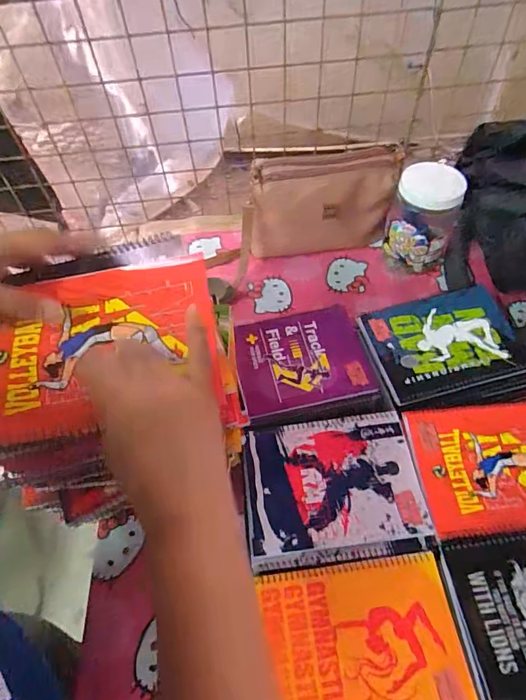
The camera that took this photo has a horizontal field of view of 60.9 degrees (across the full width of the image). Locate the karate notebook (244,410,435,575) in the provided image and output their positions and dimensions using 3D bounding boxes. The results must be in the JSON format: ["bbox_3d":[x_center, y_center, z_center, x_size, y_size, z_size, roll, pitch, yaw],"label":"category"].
[{"bbox_3d":[0.082,0.161,0.529,0.201,0.008,0.163,-8,56,-1],"label":"karate notebook"}]

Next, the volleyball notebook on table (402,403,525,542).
[{"bbox_3d":[0.286,0.137,0.538,0.201,0.011,0.151,-6,56,0],"label":"volleyball notebook on table"}]

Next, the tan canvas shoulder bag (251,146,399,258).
[{"bbox_3d":[0.097,-0.245,0.764,0.242,0.159,0.062,-6,57,-1],"label":"tan canvas shoulder bag"}]

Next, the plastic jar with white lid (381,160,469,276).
[{"bbox_3d":[0.267,-0.218,0.744,0.100,0.160,0.104,-1,57,2],"label":"plastic jar with white lid"}]

